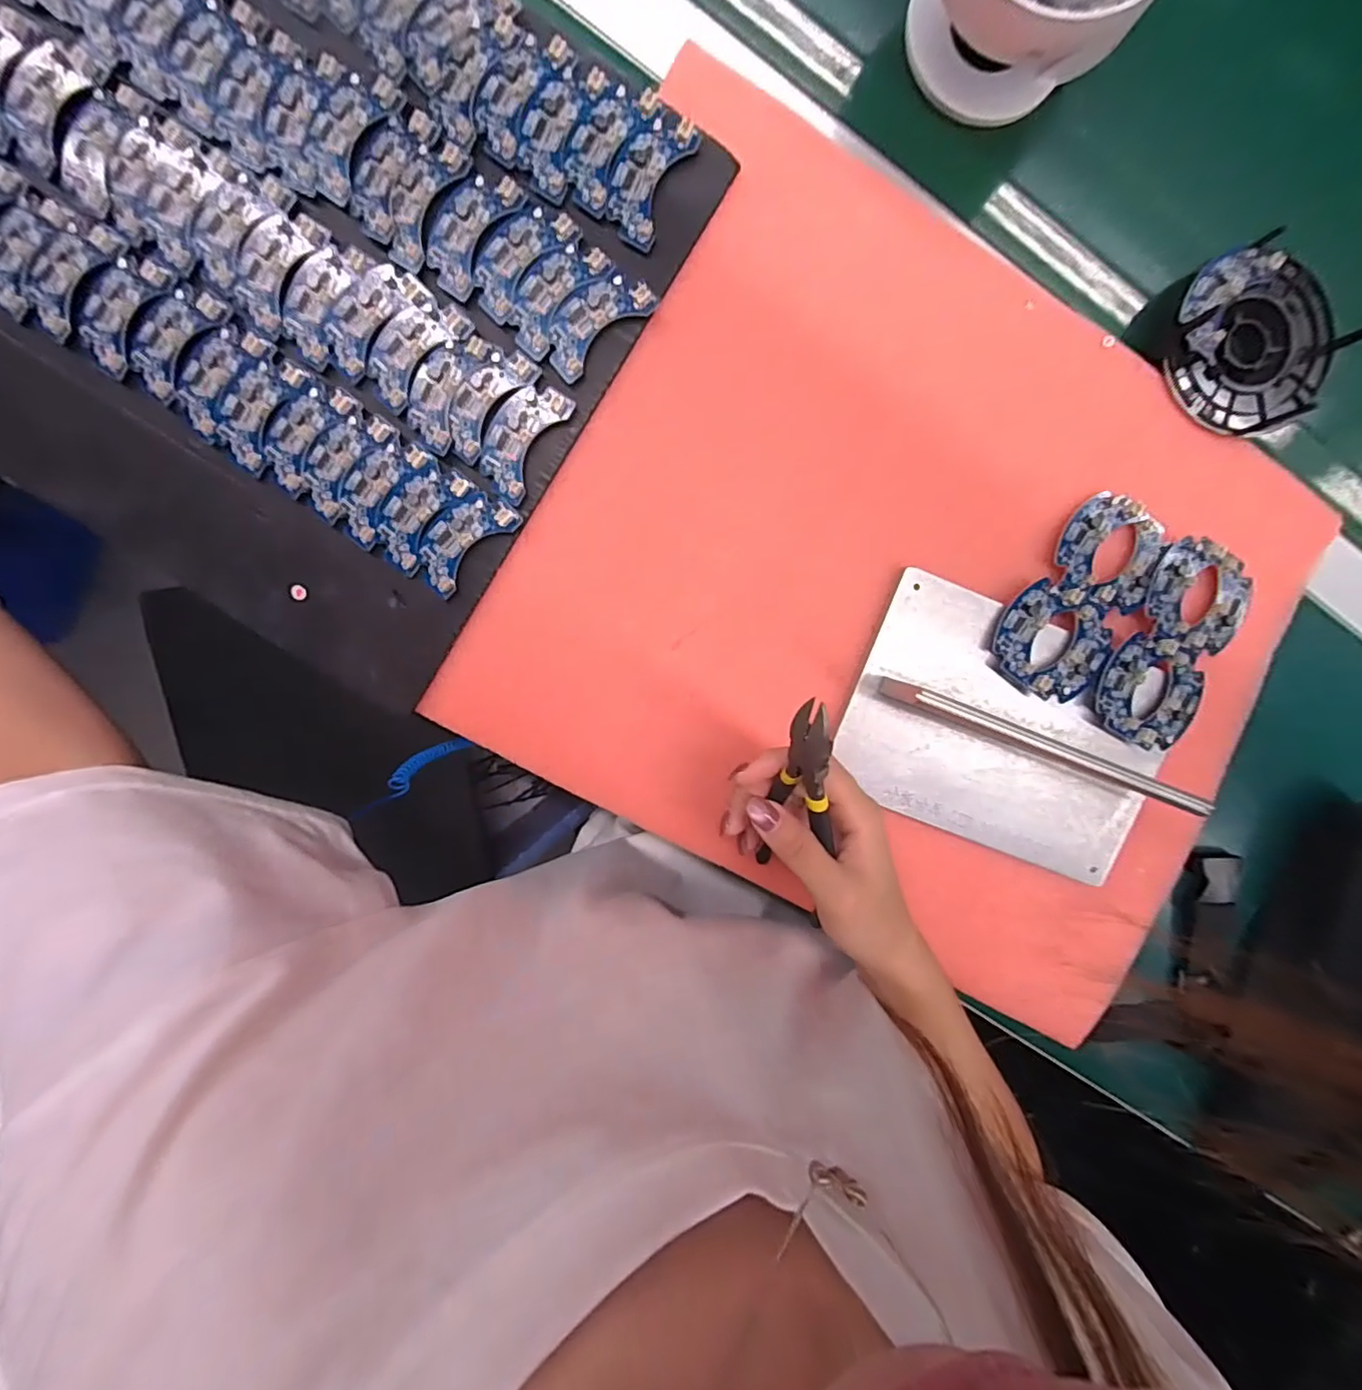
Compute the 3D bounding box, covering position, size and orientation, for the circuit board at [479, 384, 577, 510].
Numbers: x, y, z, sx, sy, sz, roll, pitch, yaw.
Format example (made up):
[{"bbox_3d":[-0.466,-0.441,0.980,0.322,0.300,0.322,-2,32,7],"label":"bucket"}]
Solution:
[{"bbox_3d":[-0.089,-0.143,0.325,0.033,0.004,0.065,31,96,-6],"label":"circuit board"}]

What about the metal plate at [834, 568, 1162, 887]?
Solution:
[{"bbox_3d":[0.202,0.025,0.362,0.196,0.011,0.138,21,97,-5],"label":"metal plate"}]

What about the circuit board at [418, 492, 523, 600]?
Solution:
[{"bbox_3d":[-0.125,-0.090,0.333,0.063,0.008,0.036,-43,98,4],"label":"circuit board"}]

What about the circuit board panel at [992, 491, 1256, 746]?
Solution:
[{"bbox_3d":[0.267,-0.045,0.350,0.135,0.014,0.124,24,97,-6],"label":"circuit board panel"}]

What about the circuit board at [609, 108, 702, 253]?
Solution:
[{"bbox_3d":[-0.018,-0.275,0.310,0.034,0.004,0.066,26,97,-6],"label":"circuit board"}]

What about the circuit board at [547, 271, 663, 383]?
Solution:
[{"bbox_3d":[-0.048,-0.205,0.317,0.065,0.007,0.034,-39,98,4],"label":"circuit board"}]

